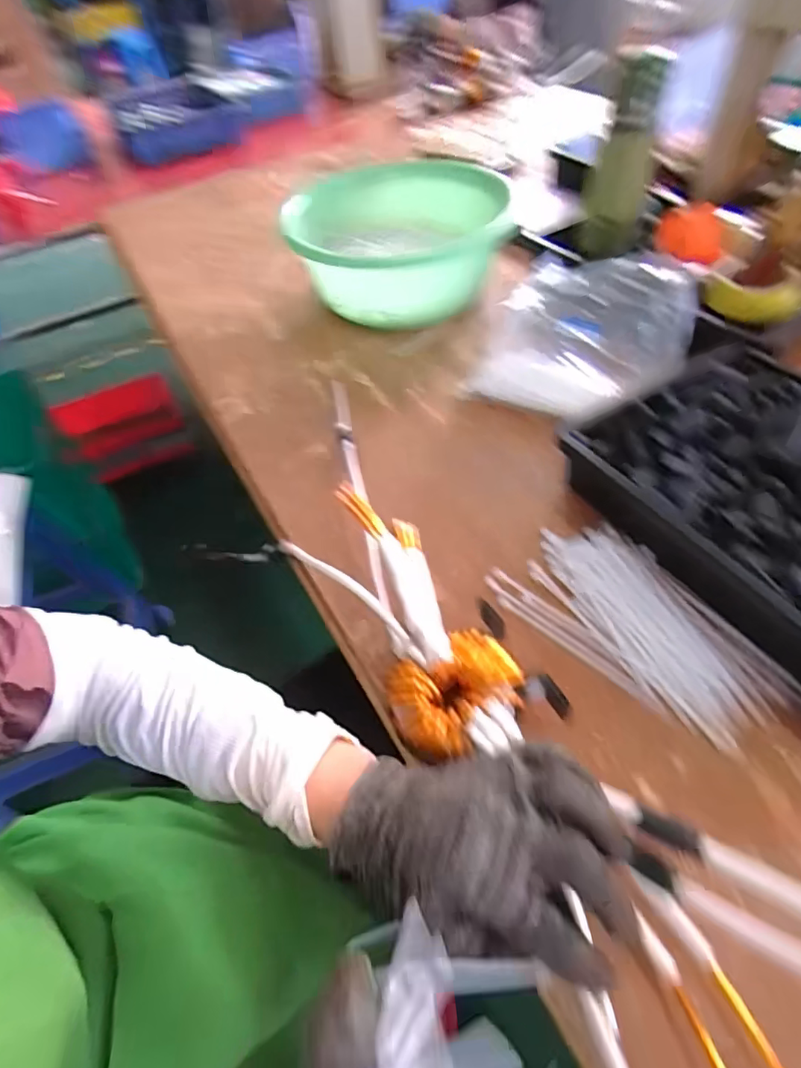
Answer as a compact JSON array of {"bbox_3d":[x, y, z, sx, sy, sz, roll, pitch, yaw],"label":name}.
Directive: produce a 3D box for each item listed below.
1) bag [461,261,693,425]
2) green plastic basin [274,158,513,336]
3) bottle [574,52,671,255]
[{"bbox_3d":[0.213,-0.230,0.623,0.208,0.093,0.226,19,54,22],"label":"bag"},{"bbox_3d":[0.001,-0.423,0.783,0.302,0.124,0.375,-5,49,3],"label":"green plastic basin"},{"bbox_3d":[0.274,-0.457,0.661,0.075,0.188,0.097,8,51,14],"label":"bottle"}]

